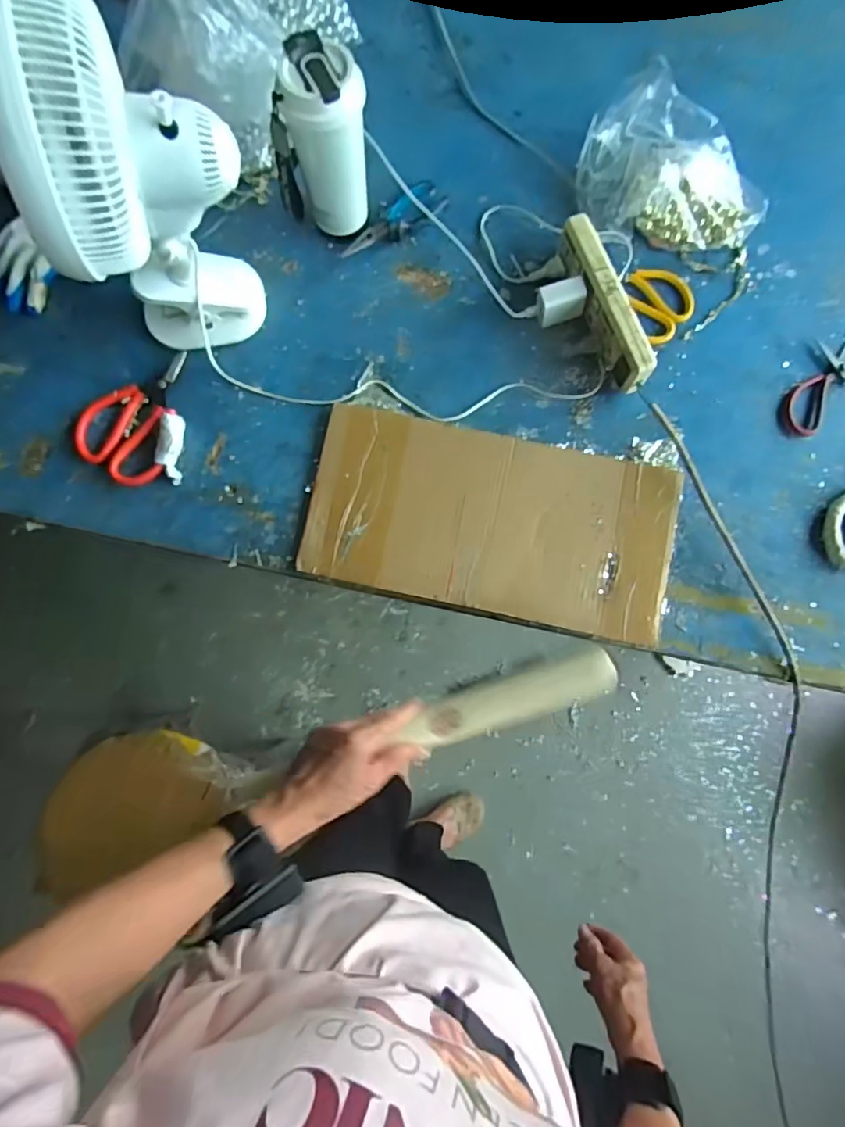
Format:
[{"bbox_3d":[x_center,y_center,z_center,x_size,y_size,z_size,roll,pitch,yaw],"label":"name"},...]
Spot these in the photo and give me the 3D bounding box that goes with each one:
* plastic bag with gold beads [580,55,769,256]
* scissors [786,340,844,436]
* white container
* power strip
[{"bbox_3d":[0.316,-0.506,0.705,0.226,0.062,0.205,14,80,2],"label":"plastic bag with gold beads"},{"bbox_3d":[0.512,-0.218,0.680,0.152,0.007,0.121,-6,80,-2],"label":"scissors"},{"bbox_3d":[-0.110,-0.459,0.636,0.078,0.188,0.089,32,81,5],"label":"white container"},{"bbox_3d":[0.219,-0.306,0.671,0.039,0.068,0.213,-19,81,-4],"label":"power strip"}]

